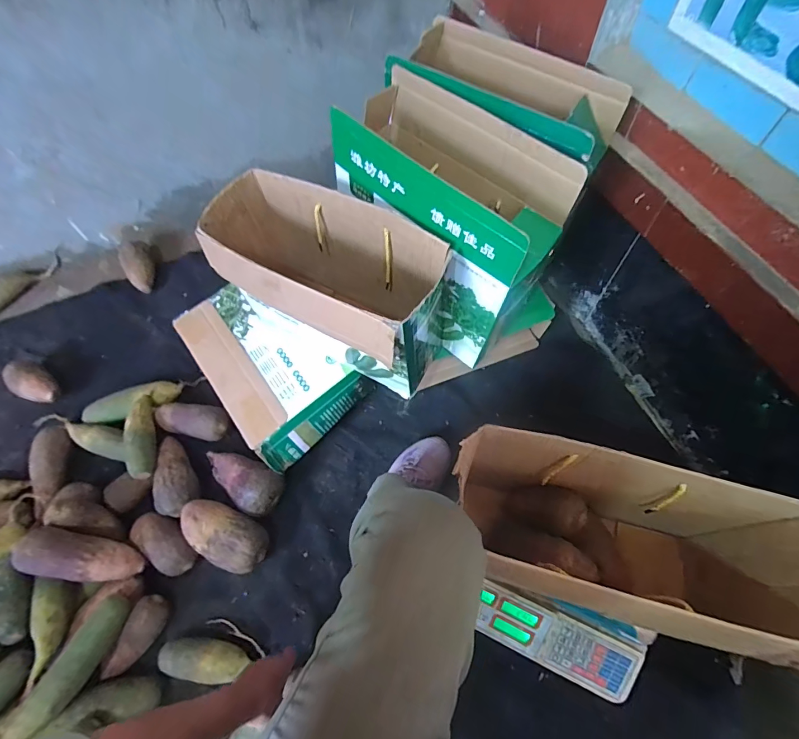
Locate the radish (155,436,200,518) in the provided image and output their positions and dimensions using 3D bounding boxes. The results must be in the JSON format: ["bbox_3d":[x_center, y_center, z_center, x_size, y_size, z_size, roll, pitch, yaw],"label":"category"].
[{"bbox_3d":[-0.435,0.199,0.781,0.072,0.055,0.162,-21,63,-9],"label":"radish"}]

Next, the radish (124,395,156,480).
[{"bbox_3d":[-0.506,0.129,0.802,0.056,0.041,0.170,-8,61,-2],"label":"radish"}]

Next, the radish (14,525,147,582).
[{"bbox_3d":[-0.516,0.306,0.664,0.173,0.066,0.066,24,60,-22],"label":"radish"}]

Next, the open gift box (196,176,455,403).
[{"bbox_3d":[-0.111,-0.129,0.690,0.357,0.255,0.186,25,65,15],"label":"open gift box"}]

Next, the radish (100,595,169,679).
[{"bbox_3d":[-0.433,0.439,0.674,0.050,0.050,0.122,20,64,12],"label":"radish"}]

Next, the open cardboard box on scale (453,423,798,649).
[{"bbox_3d":[0.265,0.231,0.556,0.396,0.293,0.150,11,62,8],"label":"open cardboard box on scale"}]

